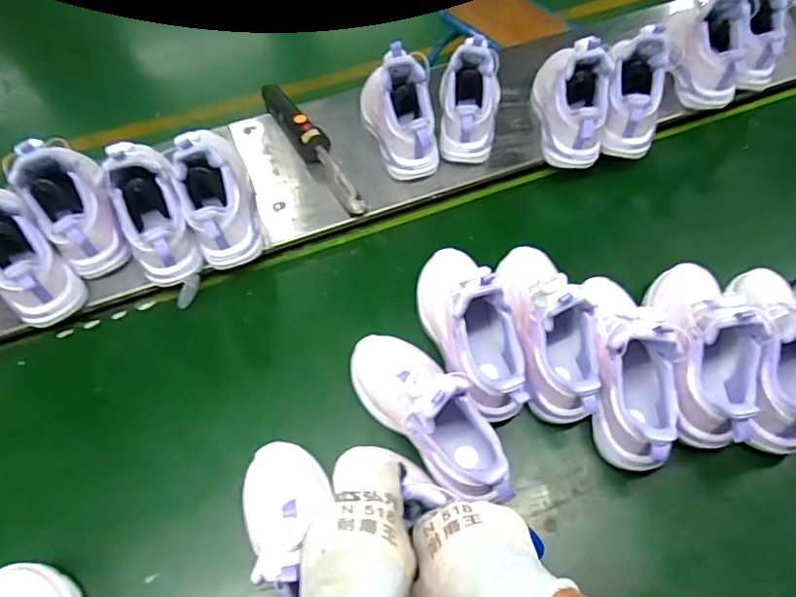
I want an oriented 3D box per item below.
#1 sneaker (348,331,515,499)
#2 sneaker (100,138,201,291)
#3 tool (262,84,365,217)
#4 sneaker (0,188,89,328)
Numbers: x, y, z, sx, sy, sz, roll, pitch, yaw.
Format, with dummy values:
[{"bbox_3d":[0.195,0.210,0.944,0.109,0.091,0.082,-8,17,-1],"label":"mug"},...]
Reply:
[{"bbox_3d":[0.031,0.101,0.547,0.078,0.111,0.221,-35,50,-21],"label":"sneaker"},{"bbox_3d":[-0.283,-0.095,0.630,0.076,0.091,0.162,-20,97,-14],"label":"sneaker"},{"bbox_3d":[-0.117,-0.214,0.750,0.032,0.040,0.262,-29,65,-19],"label":"tool"},{"bbox_3d":[-0.419,-0.045,0.603,0.080,0.101,0.164,-34,109,-21],"label":"sneaker"}]

